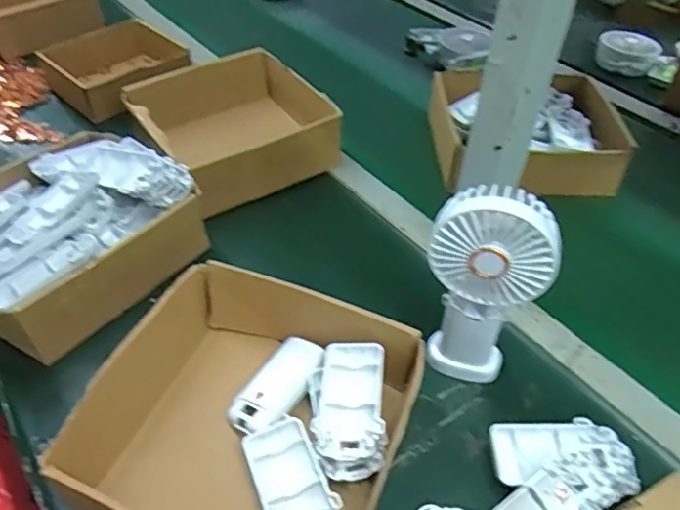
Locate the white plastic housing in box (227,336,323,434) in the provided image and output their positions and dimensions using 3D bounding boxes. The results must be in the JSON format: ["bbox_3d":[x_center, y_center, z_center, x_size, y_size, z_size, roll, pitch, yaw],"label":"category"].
[{"bbox_3d":[-0.052,0.105,0.476,0.043,0.015,0.088,27,52,23],"label":"white plastic housing in box"}]

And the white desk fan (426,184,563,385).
[{"bbox_3d":[0.110,0.032,0.454,0.083,0.187,0.038,14,48,13],"label":"white desk fan"}]

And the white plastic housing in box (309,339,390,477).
[{"bbox_3d":[0.006,0.115,0.448,0.055,0.019,0.103,1,46,0],"label":"white plastic housing in box"}]

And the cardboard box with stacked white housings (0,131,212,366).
[{"bbox_3d":[-0.271,-0.027,0.564,0.205,0.075,0.218,28,52,24],"label":"cardboard box with stacked white housings"}]

